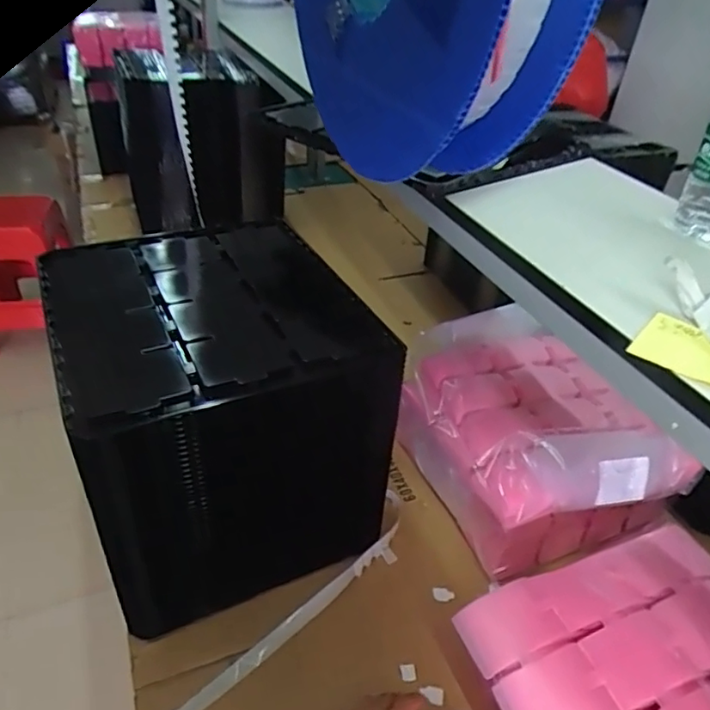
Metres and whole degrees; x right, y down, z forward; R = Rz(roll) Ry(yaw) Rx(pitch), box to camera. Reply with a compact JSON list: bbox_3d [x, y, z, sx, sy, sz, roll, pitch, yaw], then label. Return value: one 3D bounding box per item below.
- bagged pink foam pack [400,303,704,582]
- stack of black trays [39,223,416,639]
[{"bbox_3d":[0.256,0.121,0.898,0.294,0.207,0.372,-12,41,-20],"label":"bagged pink foam pack"},{"bbox_3d":[-0.182,0.072,0.787,0.345,0.353,0.372,-15,42,-23],"label":"stack of black trays"}]

